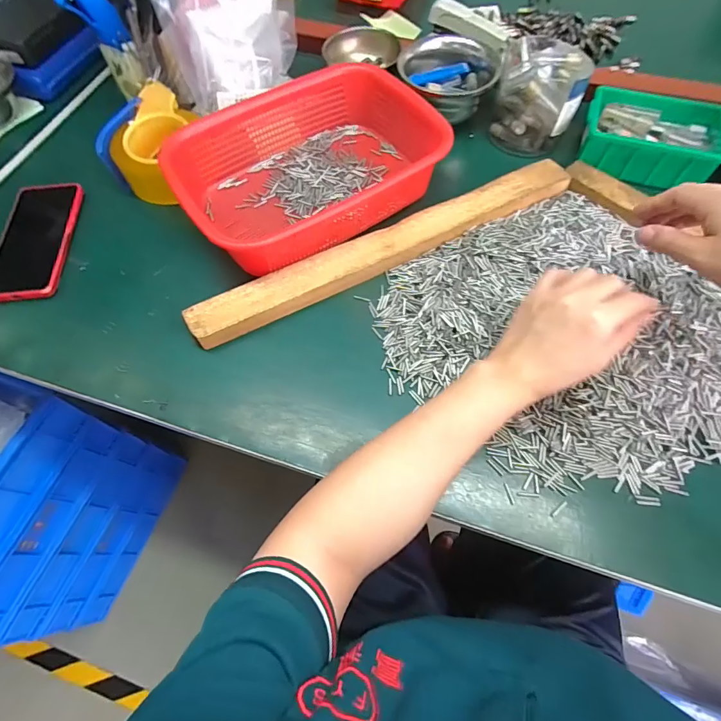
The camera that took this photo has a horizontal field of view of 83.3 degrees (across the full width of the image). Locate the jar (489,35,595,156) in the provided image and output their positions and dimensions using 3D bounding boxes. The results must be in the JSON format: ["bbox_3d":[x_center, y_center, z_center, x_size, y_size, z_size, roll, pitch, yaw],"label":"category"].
[{"bbox_3d":[0.216,-0.320,0.495,0.094,0.105,0.084,7,65,6],"label":"jar"}]

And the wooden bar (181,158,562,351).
[{"bbox_3d":[0.032,-0.126,0.438,0.441,0.020,0.045,-26,66,-10],"label":"wooden bar"}]

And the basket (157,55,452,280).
[{"bbox_3d":[-0.059,-0.220,0.463,0.278,0.068,0.201,-31,67,-12],"label":"basket"}]

